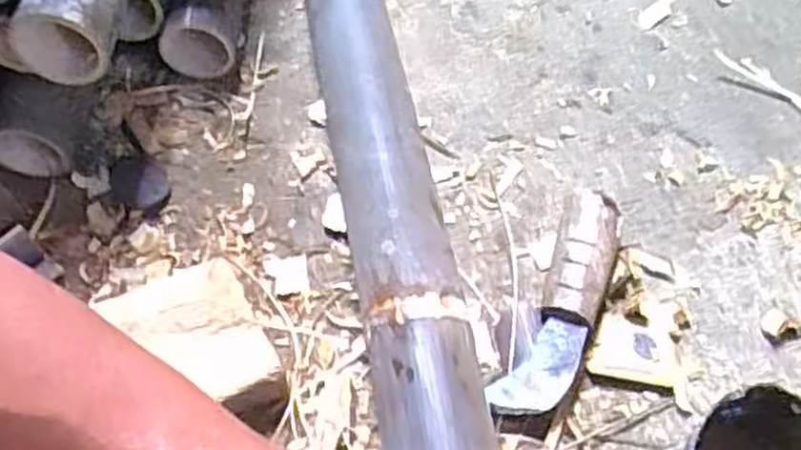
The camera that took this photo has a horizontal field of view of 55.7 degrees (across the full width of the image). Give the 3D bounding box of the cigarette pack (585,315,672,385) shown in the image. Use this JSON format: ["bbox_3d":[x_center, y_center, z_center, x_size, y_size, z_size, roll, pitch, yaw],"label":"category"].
[{"bbox_3d":[0.171,0.093,0.561,0.060,0.007,0.050,8,59,8],"label":"cigarette pack"}]

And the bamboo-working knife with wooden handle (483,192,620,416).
[{"bbox_3d":[0.124,0.057,0.567,0.057,0.034,0.193,23,62,16],"label":"bamboo-working knife with wooden handle"}]

